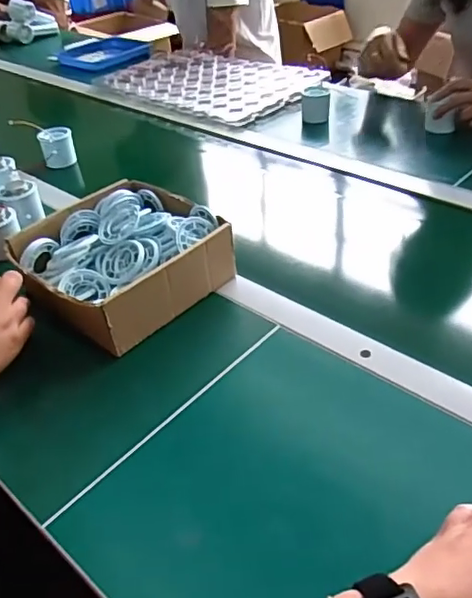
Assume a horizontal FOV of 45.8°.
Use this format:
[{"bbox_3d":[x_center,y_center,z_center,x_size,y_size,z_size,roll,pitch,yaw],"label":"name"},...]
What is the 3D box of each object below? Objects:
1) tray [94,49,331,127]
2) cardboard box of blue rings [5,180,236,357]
[{"bbox_3d":[-0.056,-0.469,1.199,0.455,0.025,0.300,27,48,35],"label":"tray"},{"bbox_3d":[-0.133,-0.051,0.663,0.209,0.066,0.213,27,48,35],"label":"cardboard box of blue rings"}]

